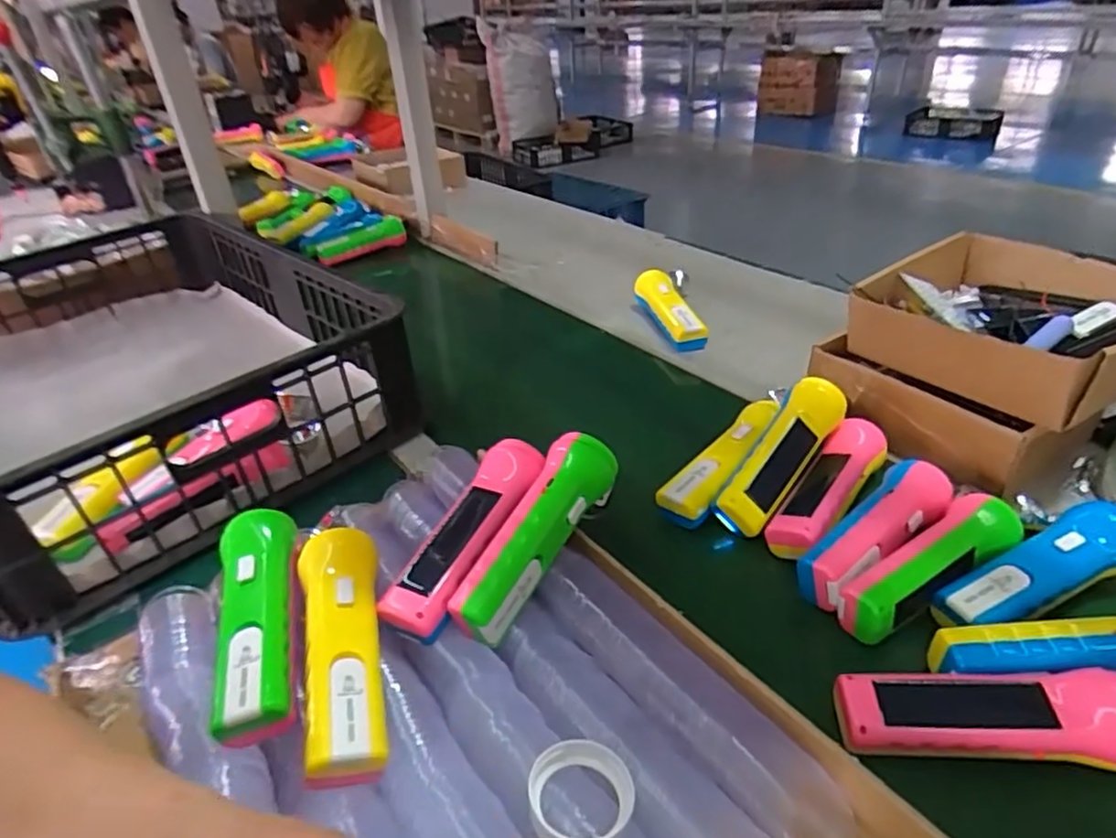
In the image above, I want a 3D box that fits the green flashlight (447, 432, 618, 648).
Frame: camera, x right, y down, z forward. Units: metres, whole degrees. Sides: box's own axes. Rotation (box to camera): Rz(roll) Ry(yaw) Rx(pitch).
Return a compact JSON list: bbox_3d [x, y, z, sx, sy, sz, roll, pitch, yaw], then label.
[{"bbox_3d":[-0.016,0.076,0.447,0.048,0.039,0.159,17,53,29],"label":"green flashlight"}]

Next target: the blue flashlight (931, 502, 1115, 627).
[{"bbox_3d":[0.344,0.110,0.465,0.164,0.046,0.044,-16,36,-16],"label":"blue flashlight"}]

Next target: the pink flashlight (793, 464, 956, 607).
[{"bbox_3d":[0.250,0.085,0.503,0.166,0.034,0.046,-29,41,-31],"label":"pink flashlight"}]

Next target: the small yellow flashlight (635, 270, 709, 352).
[{"bbox_3d":[0.142,-0.139,0.851,0.042,0.051,0.175,-10,35,-8],"label":"small yellow flashlight"}]

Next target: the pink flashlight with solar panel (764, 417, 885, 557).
[{"bbox_3d":[0.228,0.056,0.547,0.045,0.035,0.161,23,43,34],"label":"pink flashlight with solar panel"}]

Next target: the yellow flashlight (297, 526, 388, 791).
[{"bbox_3d":[-0.127,0.140,0.396,0.047,0.053,0.159,-13,35,-12],"label":"yellow flashlight"}]

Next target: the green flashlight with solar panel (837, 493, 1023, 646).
[{"bbox_3d":[0.273,0.107,0.473,0.158,0.040,0.043,-23,38,-24],"label":"green flashlight with solar panel"}]

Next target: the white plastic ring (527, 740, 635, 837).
[{"bbox_3d":[0.013,0.195,0.338,0.053,0.022,0.052,-3,34,2],"label":"white plastic ring"}]

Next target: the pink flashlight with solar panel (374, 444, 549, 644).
[{"bbox_3d":[-0.061,0.078,0.452,0.044,0.029,0.157,14,52,25],"label":"pink flashlight with solar panel"}]

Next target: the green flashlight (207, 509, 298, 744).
[{"bbox_3d":[-0.191,0.129,0.418,0.043,0.053,0.152,-14,35,-13],"label":"green flashlight"}]

